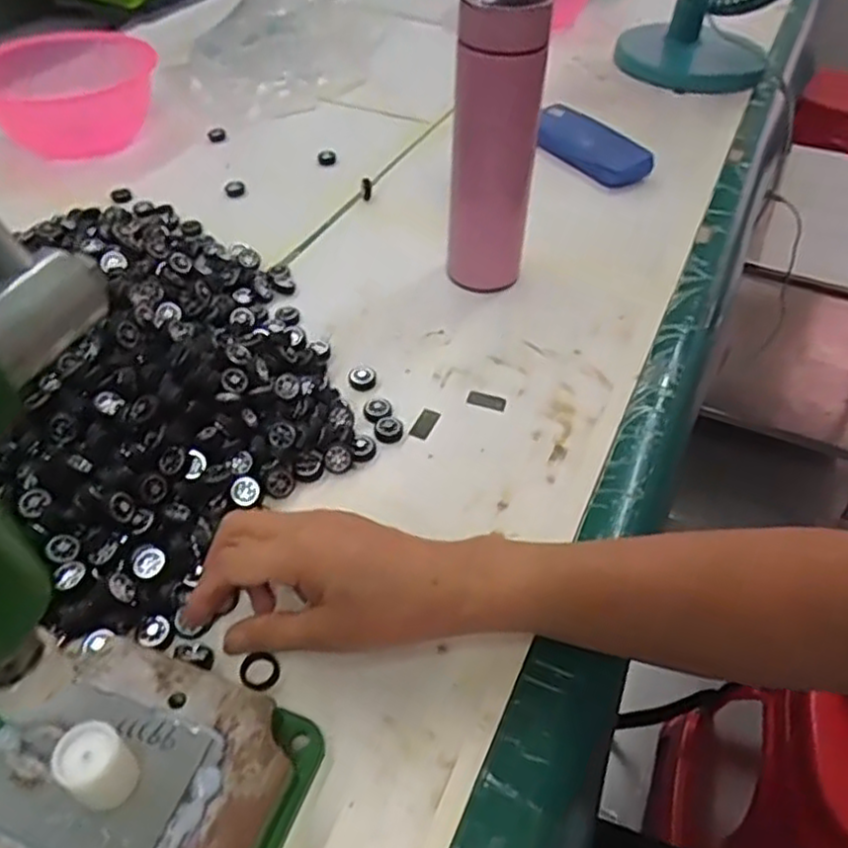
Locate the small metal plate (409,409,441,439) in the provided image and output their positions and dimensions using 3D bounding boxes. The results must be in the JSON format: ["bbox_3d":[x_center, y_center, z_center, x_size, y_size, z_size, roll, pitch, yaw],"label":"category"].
[{"bbox_3d":[0.001,-0.001,0.505,0.013,0.004,0.027,21,50,16],"label":"small metal plate"}]

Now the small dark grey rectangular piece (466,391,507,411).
[{"bbox_3d":[0.046,-0.017,0.523,0.028,0.004,0.013,14,48,10],"label":"small dark grey rectangular piece"}]

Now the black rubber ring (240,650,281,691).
[{"bbox_3d":[-0.086,0.131,0.377,0.020,0.006,0.019,1,47,-1],"label":"black rubber ring"}]

